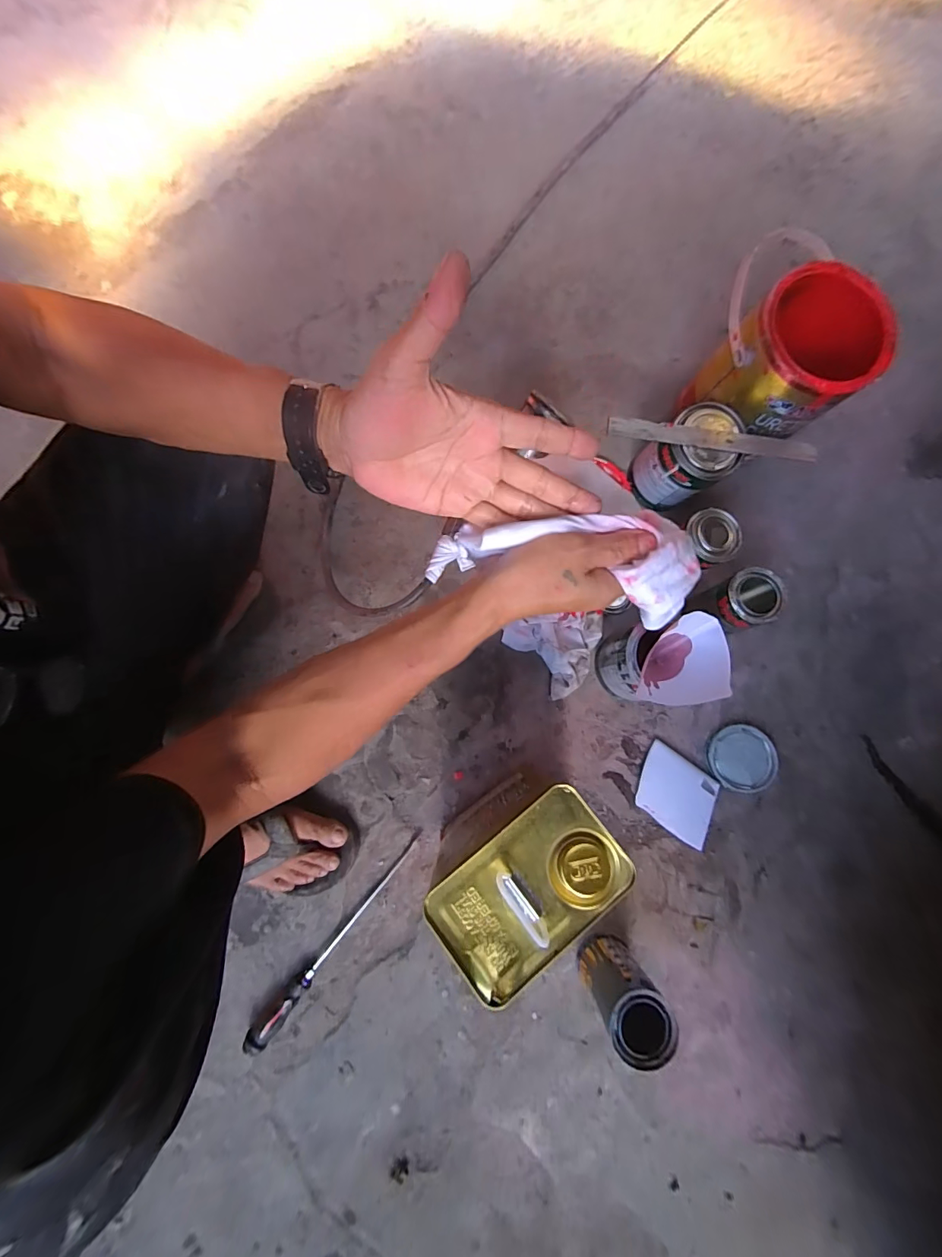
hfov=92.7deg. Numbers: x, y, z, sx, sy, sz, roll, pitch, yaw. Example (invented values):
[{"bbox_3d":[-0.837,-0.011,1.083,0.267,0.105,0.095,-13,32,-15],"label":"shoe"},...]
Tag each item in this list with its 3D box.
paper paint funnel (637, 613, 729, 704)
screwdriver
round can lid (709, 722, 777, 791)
[{"bbox_3d":[0.258,0.044,0.537,0.074,0.080,0.132,39,82,5],"label":"paper paint funnel"},{"bbox_3d":[-0.176,0.408,0.591,0.025,0.026,0.307,40,79,8],"label":"screwdriver"},{"bbox_3d":[0.386,0.185,0.641,0.093,0.018,0.086,0,78,1],"label":"round can lid"}]

